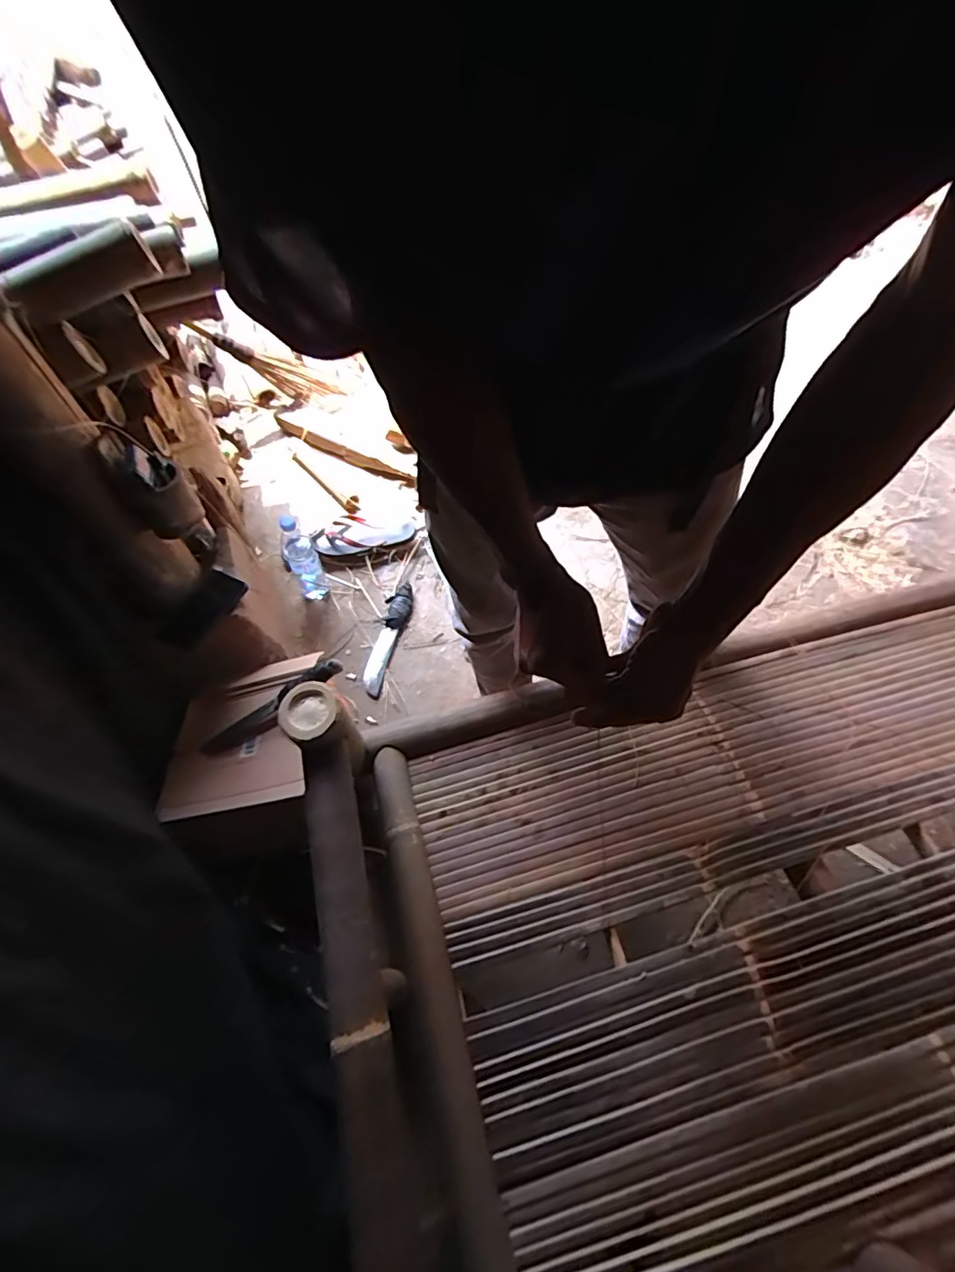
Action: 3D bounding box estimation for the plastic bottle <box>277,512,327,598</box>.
[{"bbox_3d":[-0.408,-0.183,1.256,0.066,0.229,0.066,-1,57,2],"label":"plastic bottle"}]

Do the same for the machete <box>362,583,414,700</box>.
[{"bbox_3d":[-0.207,0.003,1.266,0.063,0.025,0.294,7,59,8],"label":"machete"}]

